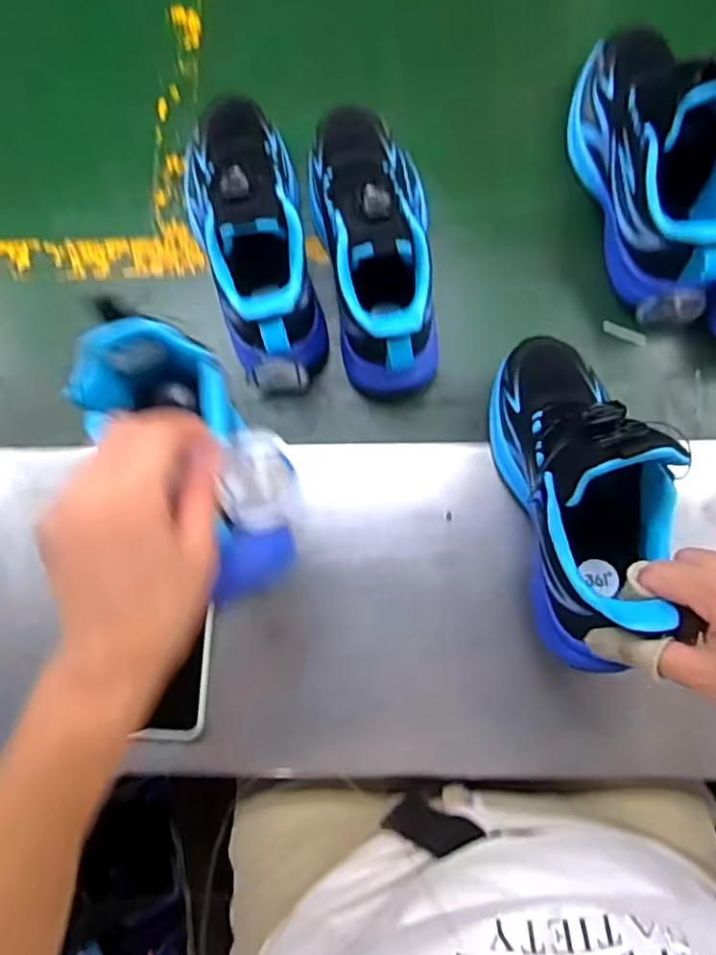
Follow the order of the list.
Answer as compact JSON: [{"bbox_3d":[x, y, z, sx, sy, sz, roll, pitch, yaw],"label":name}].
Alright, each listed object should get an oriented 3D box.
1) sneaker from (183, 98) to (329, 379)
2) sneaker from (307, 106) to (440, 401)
[{"bbox_3d":[-0.078,-0.196,0.508,0.072,0.117,0.232,-12,79,-2],"label":"sneaker"},{"bbox_3d":[0.021,-0.177,0.501,0.087,0.123,0.219,-9,79,-2],"label":"sneaker"}]

